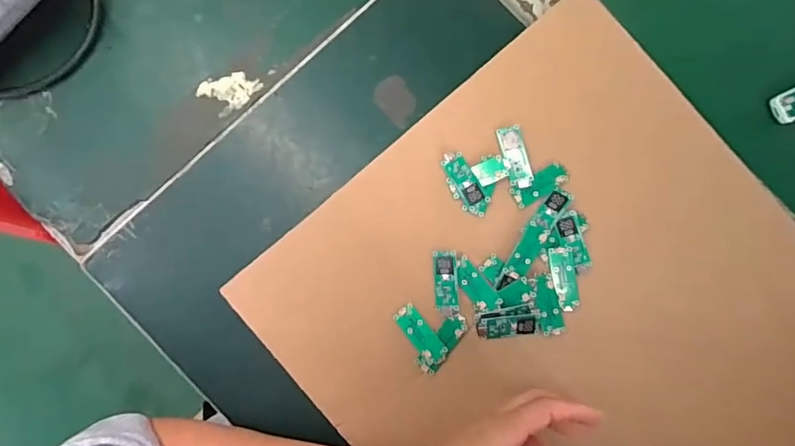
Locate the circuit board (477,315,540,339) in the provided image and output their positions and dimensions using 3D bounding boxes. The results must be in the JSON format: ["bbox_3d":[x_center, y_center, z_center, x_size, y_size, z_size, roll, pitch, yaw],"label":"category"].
[{"bbox_3d":[0.089,0.083,0.388,0.050,0.007,0.017,-4,85,-2],"label":"circuit board"}]

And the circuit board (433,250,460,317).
[{"bbox_3d":[0.039,0.048,0.390,0.018,0.007,0.051,-3,85,-2],"label":"circuit board"}]

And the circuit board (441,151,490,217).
[{"bbox_3d":[0.055,-0.031,0.396,0.022,0.006,0.055,-31,87,-4],"label":"circuit board"}]

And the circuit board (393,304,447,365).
[{"bbox_3d":[0.019,0.089,0.385,0.018,0.004,0.050,-38,81,-7],"label":"circuit board"}]

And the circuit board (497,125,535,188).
[{"bbox_3d":[0.097,-0.054,0.399,0.020,0.010,0.049,-15,86,-3],"label":"circuit board"}]

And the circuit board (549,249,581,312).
[{"bbox_3d":[0.136,0.046,0.396,0.018,0.006,0.050,-5,81,11],"label":"circuit board"}]

